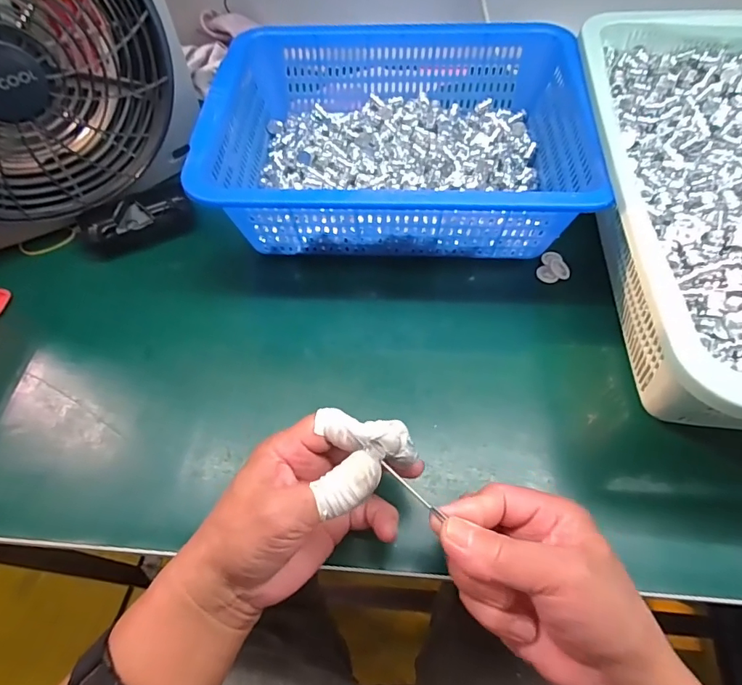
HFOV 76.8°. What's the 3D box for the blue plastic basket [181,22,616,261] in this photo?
[{"bbox_3d":[0.022,-0.195,0.454,0.323,0.090,0.260,1,59,2],"label":"blue plastic basket"}]

